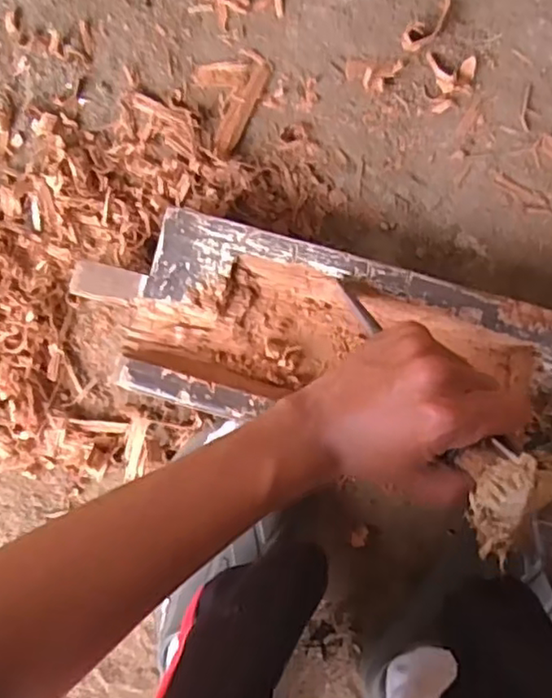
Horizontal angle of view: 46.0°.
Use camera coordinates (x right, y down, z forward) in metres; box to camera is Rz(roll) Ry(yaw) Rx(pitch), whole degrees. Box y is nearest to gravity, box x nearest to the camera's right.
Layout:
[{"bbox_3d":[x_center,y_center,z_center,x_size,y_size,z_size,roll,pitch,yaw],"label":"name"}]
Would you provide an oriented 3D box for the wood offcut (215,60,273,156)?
[{"bbox_3d":[-0.025,-0.183,0.495,0.017,0.004,0.074,29,96,1],"label":"wood offcut"}]

